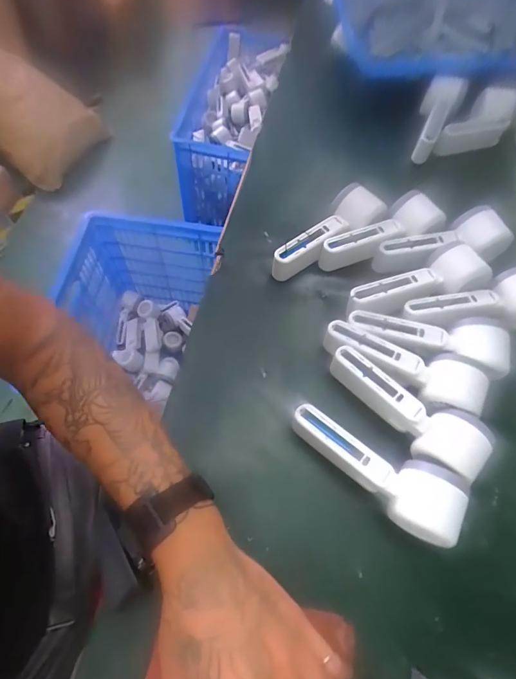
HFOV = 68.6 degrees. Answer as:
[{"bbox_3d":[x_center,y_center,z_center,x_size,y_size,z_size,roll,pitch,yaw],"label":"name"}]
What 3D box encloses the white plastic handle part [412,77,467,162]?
[{"bbox_3d":[0.268,-0.334,0.571,0.051,0.033,0.130,21,90,8],"label":"white plastic handle part"}]

